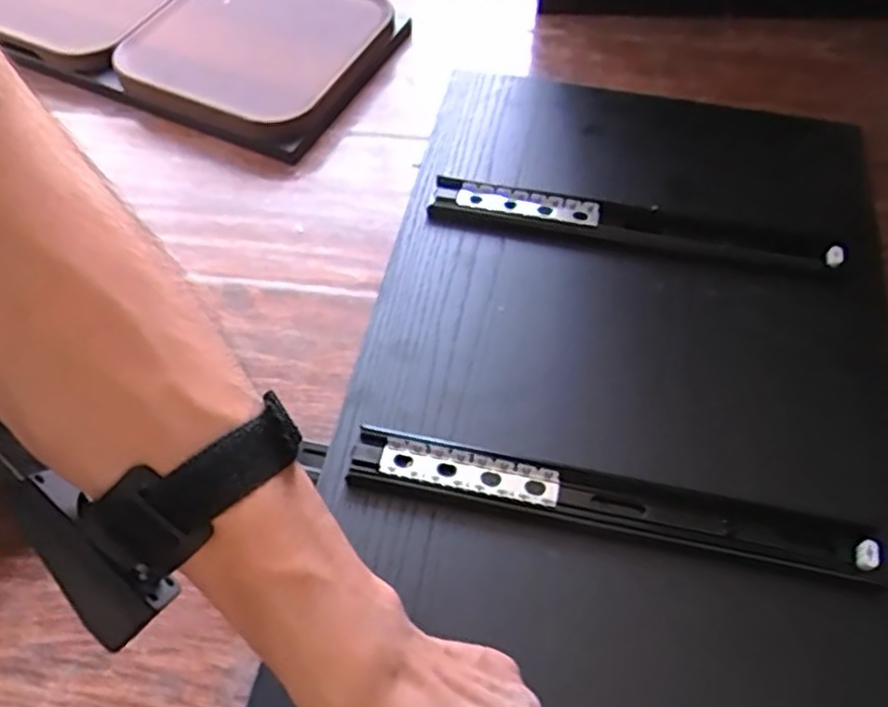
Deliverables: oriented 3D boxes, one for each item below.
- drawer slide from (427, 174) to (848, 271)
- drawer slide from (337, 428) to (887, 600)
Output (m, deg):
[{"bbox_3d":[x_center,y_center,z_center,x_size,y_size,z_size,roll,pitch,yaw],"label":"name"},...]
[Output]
[{"bbox_3d":[0.130,-0.092,0.514,0.278,0.018,0.033,11,57,7],"label":"drawer slide"},{"bbox_3d":[0.087,0.083,0.394,0.278,0.009,0.032,11,57,7],"label":"drawer slide"}]

